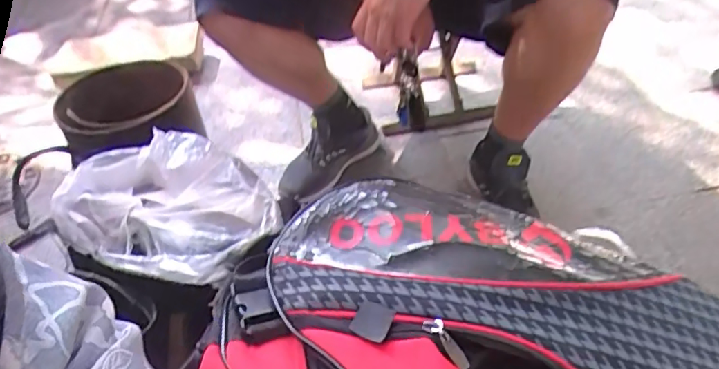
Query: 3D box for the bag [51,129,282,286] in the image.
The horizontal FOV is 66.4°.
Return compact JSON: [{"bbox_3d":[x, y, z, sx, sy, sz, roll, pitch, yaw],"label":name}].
[{"bbox_3d":[-0.291,0.027,0.813,0.330,0.088,0.217,6,45,14],"label":"bag"}]

